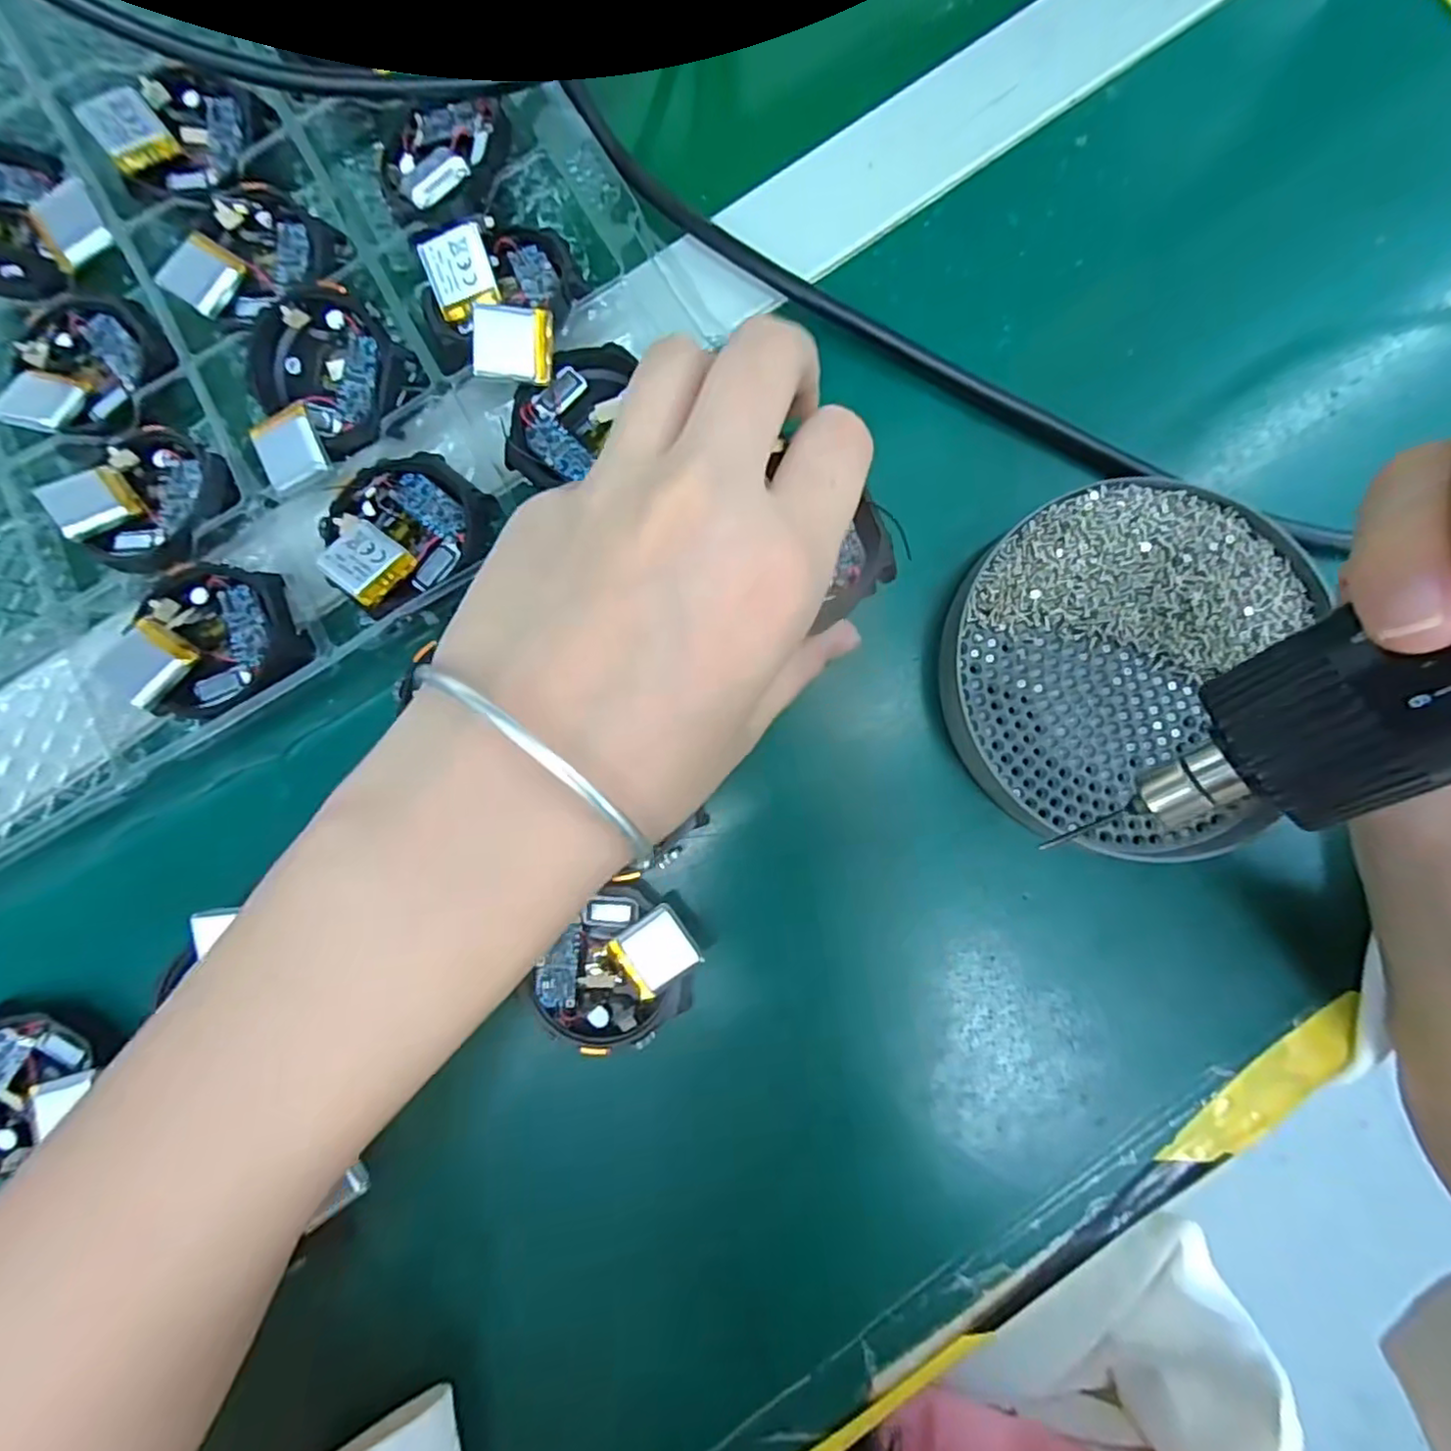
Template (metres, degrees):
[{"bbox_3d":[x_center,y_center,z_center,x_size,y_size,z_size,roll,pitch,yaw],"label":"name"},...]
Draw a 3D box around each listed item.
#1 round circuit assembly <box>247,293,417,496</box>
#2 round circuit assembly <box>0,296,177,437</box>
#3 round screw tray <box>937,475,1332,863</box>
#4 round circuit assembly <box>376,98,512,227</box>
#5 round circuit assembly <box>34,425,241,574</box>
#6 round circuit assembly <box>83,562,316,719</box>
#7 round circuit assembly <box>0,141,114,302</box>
[{"bbox_3d":[-0.136,-0.112,0.209,0.057,0.014,0.049,-42,86,-3],"label":"round circuit assembly"},{"bbox_3d":[-0.217,-0.122,0.220,0.049,0.015,0.049,0,85,1],"label":"round circuit assembly"},{"bbox_3d":[0.119,-0.020,0.198,0.098,0.015,0.110,21,86,3],"label":"round screw tray"},{"bbox_3d":[-0.094,-0.192,0.214,0.047,0.015,0.044,0,85,1],"label":"round circuit assembly"},{"bbox_3d":[-0.190,-0.074,0.210,0.054,0.013,0.046,24,86,3],"label":"round circuit assembly"},{"bbox_3d":[-0.163,-0.027,0.203,0.053,0.018,0.045,-29,85,-2],"label":"round circuit assembly"},{"bbox_3d":[-0.247,-0.172,0.219,0.053,0.014,0.052,0,85,1],"label":"round circuit assembly"}]

